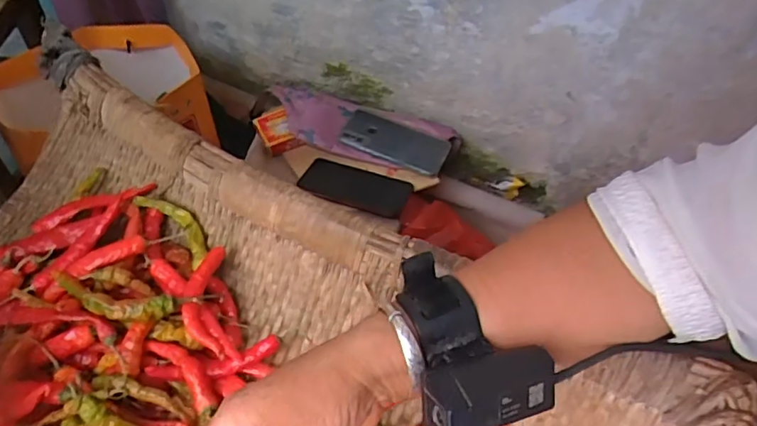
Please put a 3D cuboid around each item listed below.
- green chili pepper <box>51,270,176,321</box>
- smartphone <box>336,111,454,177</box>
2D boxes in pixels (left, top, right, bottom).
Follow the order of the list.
[{"bbox_3d":[-0.204,0.066,0.412,0.097,0.019,0.025,13,47,7],"label":"green chili pepper"},{"bbox_3d":[0.028,-0.113,0.866,0.163,0.012,0.083,22,56,3],"label":"smartphone"}]

